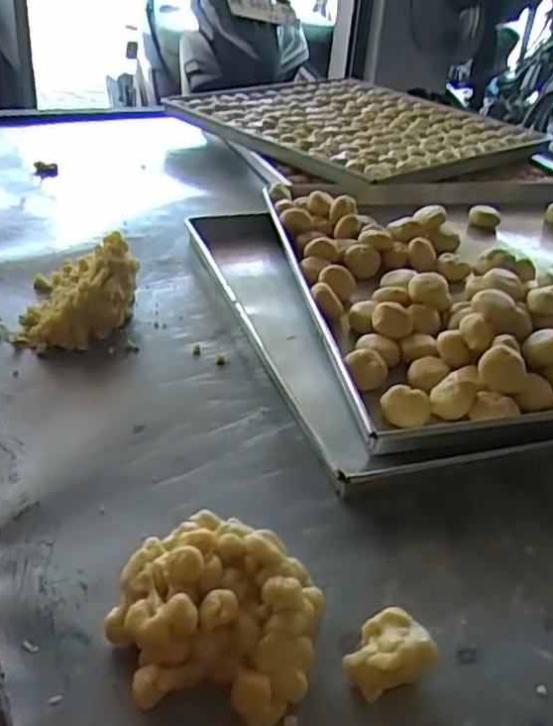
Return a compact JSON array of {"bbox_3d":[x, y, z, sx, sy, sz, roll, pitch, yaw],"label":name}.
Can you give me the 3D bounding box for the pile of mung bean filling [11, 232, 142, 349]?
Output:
[{"bbox_3d":[-0.203,-0.080,0.732,0.114,0.076,0.138,2,33,-7],"label":"pile of mung bean filling"}]

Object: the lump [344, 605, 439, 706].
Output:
[{"bbox_3d":[0.068,0.173,0.420,0.044,0.032,0.045,4,33,-3],"label":"lump"}]

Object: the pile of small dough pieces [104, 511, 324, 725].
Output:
[{"bbox_3d":[-0.034,0.140,0.439,0.119,0.048,0.135,9,33,4],"label":"pile of small dough pieces"}]

